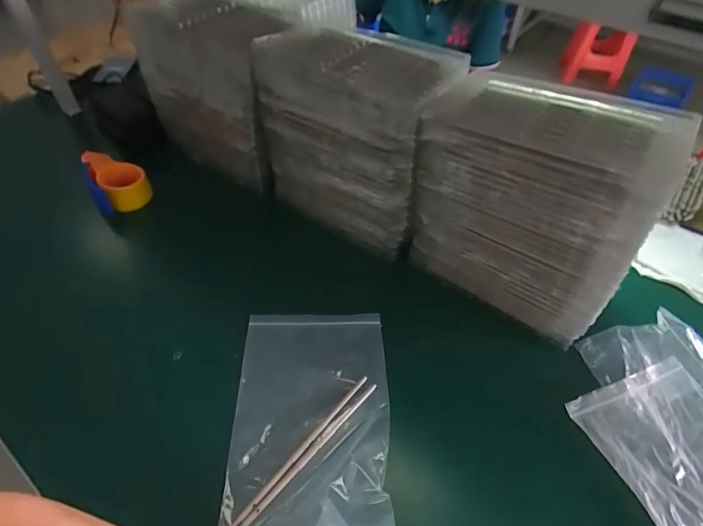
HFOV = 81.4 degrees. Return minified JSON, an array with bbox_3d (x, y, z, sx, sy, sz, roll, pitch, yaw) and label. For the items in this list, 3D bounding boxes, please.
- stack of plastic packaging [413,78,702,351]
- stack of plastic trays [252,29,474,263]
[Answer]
[{"bbox_3d":[0.247,-0.084,0.591,0.285,0.289,0.160,28,54,21],"label":"stack of plastic packaging"},{"bbox_3d":[0.003,-0.201,0.697,0.285,0.302,0.159,23,52,17],"label":"stack of plastic trays"}]

